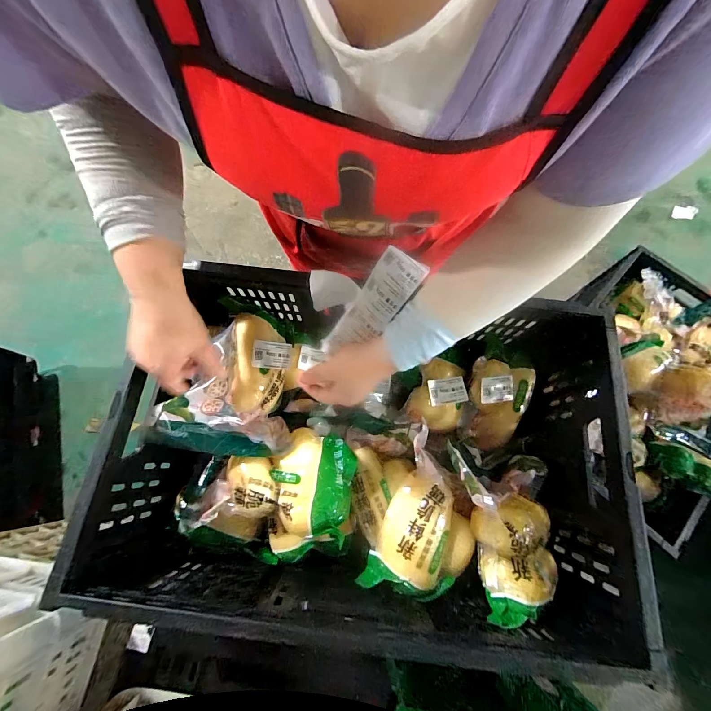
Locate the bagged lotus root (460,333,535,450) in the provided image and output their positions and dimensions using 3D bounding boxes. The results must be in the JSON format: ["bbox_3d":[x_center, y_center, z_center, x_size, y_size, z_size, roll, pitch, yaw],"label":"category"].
[{"bbox_3d":[0.228,0.069,0.518,0.112,0.062,0.167,20,73,5],"label":"bagged lotus root"}]

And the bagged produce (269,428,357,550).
[{"bbox_3d":[-0.057,0.181,0.446,0.105,0.058,0.139,19,44,-7],"label":"bagged produce"}]

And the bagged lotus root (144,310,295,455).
[{"bbox_3d":[-0.167,0.040,0.465,0.160,0.100,0.193,10,72,2],"label":"bagged lotus root"}]

